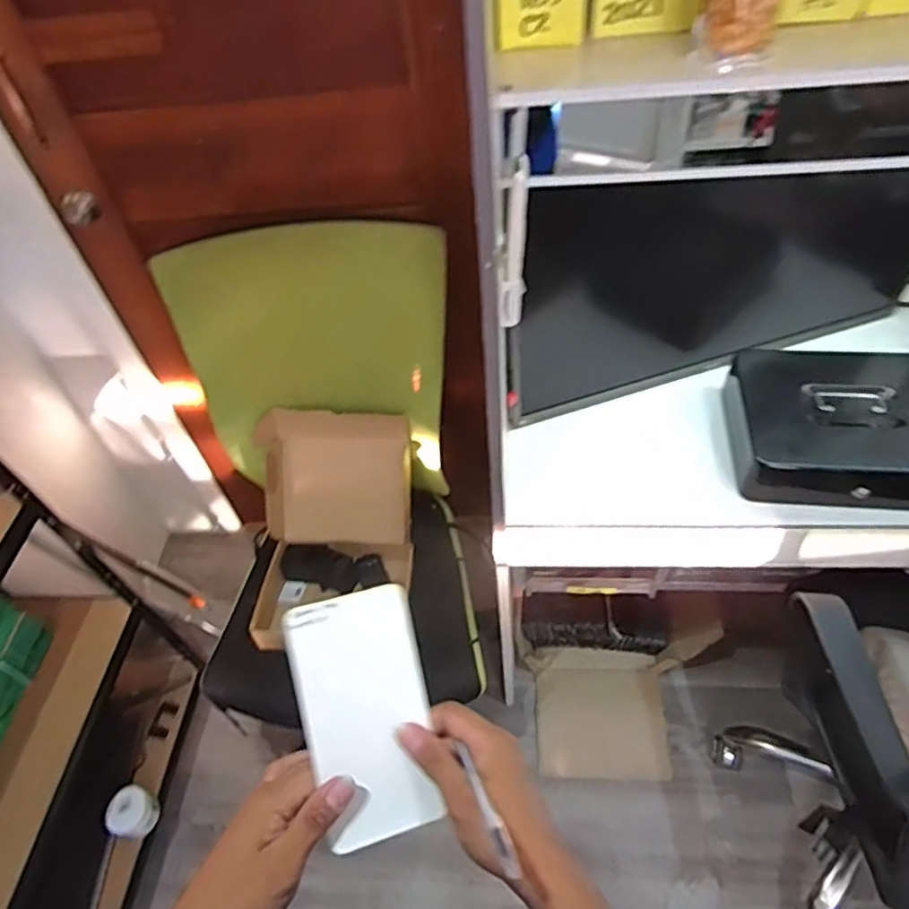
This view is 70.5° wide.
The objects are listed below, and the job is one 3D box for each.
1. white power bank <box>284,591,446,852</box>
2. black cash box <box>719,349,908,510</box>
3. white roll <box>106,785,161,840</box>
[{"bbox_3d":[-0.063,0.190,0.468,0.089,0.007,0.173,-13,84,-12],"label":"white power bank"},{"bbox_3d":[0.566,-0.046,0.949,0.301,0.082,0.257,4,50,10],"label":"black cash box"},{"bbox_3d":[-0.652,0.733,1.310,0.083,0.066,0.085,-3,49,4],"label":"white roll"}]

